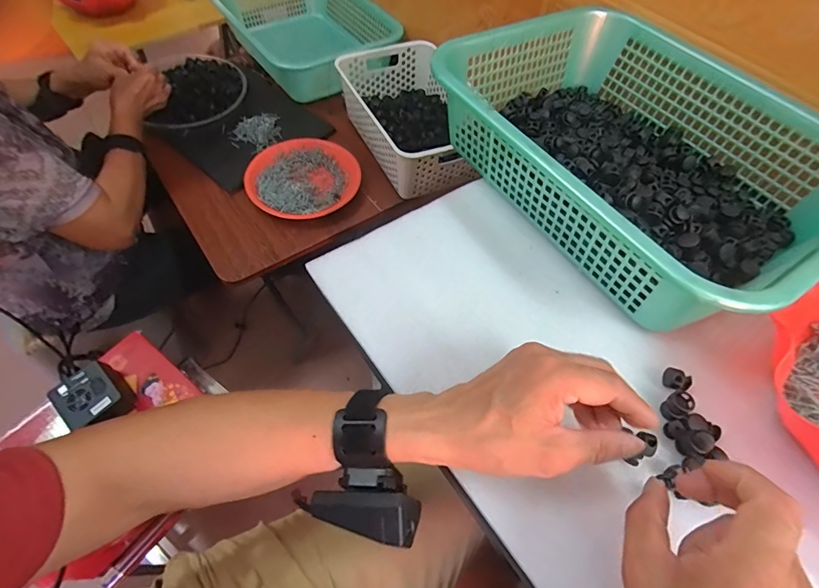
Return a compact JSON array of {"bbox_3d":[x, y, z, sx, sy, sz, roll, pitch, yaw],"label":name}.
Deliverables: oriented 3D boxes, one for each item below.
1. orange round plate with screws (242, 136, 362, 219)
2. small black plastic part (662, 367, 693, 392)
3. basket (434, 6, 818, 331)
[{"bbox_3d":[-0.186,-0.212,0.762,0.193,0.034,0.197,1,58,-1],"label":"orange round plate with screws"},{"bbox_3d":[0.221,0.072,0.351,0.019,0.009,0.016,27,64,15],"label":"small black plastic part"},{"bbox_3d":[0.238,-0.159,0.441,0.307,0.111,0.388,-31,65,-16],"label":"basket"}]

